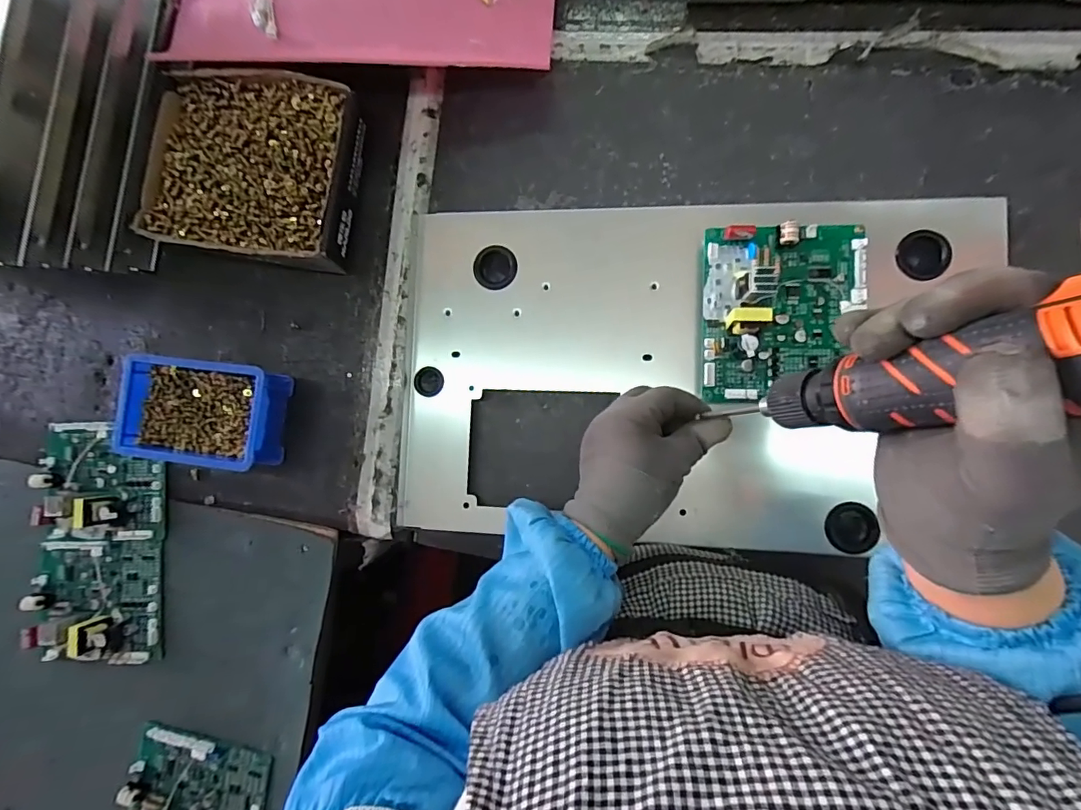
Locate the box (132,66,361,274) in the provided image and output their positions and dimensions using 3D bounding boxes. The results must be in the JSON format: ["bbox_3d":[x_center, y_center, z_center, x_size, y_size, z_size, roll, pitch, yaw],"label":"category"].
[{"bbox_3d":[-0.282,-0.235,0.504,0.214,0.055,0.186,12,90,9],"label":"box"}]

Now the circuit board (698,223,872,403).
[{"bbox_3d":[0.200,-0.077,0.408,0.129,0.035,0.148,1,88,9],"label":"circuit board"}]

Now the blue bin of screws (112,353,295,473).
[{"bbox_3d":[-0.331,0.008,0.500,0.147,0.058,0.099,6,87,8],"label":"blue bin of screws"}]

